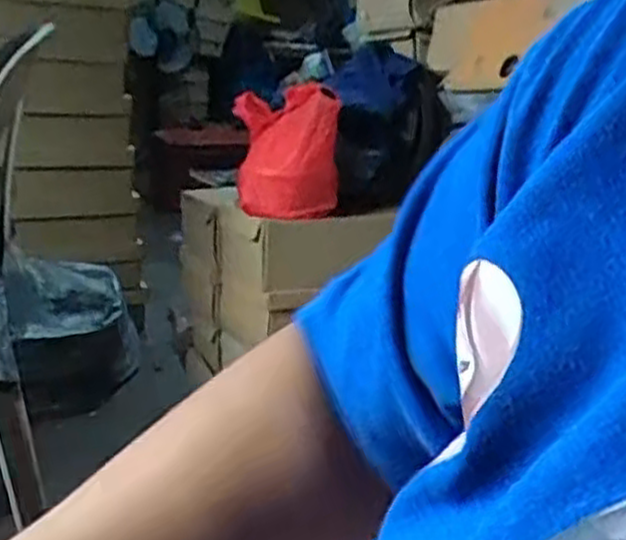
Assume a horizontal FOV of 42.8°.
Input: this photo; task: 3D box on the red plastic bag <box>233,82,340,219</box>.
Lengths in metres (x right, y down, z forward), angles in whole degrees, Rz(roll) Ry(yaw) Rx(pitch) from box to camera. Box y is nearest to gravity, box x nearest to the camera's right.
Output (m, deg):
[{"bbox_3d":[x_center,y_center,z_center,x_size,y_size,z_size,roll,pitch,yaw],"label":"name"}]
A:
[{"bbox_3d":[-0.040,-0.170,1.145,0.153,0.171,0.104,4,16,0],"label":"red plastic bag"}]

